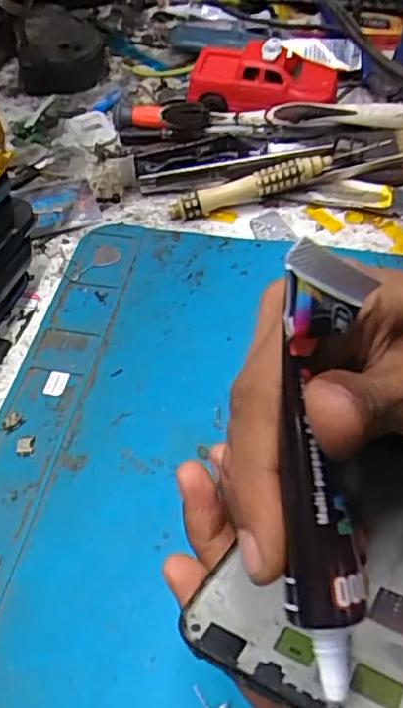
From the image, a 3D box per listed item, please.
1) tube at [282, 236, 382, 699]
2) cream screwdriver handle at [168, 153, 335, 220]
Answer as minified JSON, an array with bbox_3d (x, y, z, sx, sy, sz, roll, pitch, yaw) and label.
[{"bbox_3d":[0.029,0.023,0.132,0.020,0.016,0.094,1,77,3],"label":"tube"},{"bbox_3d":[0.027,-0.093,0.328,0.090,0.025,0.009,-12,54,-6],"label":"cream screwdriver handle"}]

